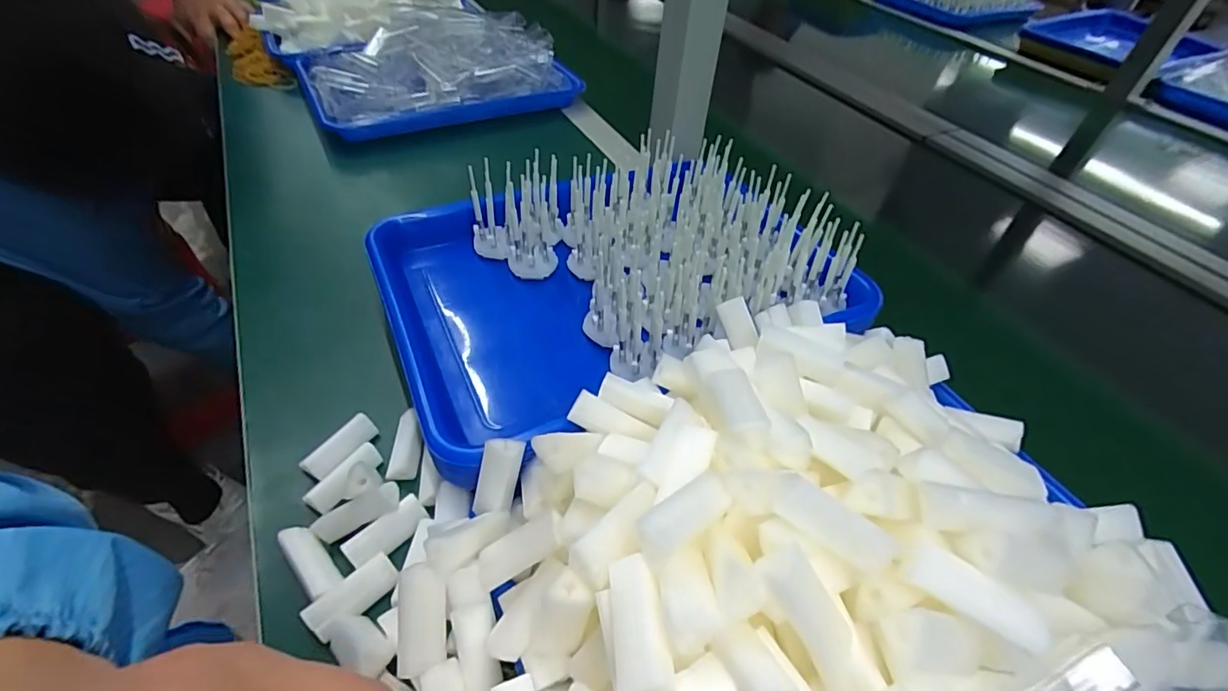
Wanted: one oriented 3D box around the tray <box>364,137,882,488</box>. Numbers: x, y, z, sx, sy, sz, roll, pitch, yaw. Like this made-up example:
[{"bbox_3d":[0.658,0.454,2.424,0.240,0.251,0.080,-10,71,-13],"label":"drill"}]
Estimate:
[{"bbox_3d":[-0.003,-0.057,0.412,0.321,0.093,0.230,-16,49,-20],"label":"tray"}]

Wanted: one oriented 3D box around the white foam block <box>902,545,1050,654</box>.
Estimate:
[{"bbox_3d":[0.129,0.089,0.193,0.046,0.007,0.016,27,49,20],"label":"white foam block"}]

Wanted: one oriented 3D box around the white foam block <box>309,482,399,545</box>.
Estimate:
[{"bbox_3d":[-0.145,0.094,0.306,0.050,0.015,0.013,-27,51,-4],"label":"white foam block"}]

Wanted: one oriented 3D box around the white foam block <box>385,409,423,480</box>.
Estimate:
[{"bbox_3d":[-0.133,0.064,0.349,0.018,0.009,0.047,-2,46,-7],"label":"white foam block"}]

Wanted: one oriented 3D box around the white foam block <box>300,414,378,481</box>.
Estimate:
[{"bbox_3d":[-0.172,0.063,0.343,0.018,0.009,0.046,28,50,21],"label":"white foam block"}]

